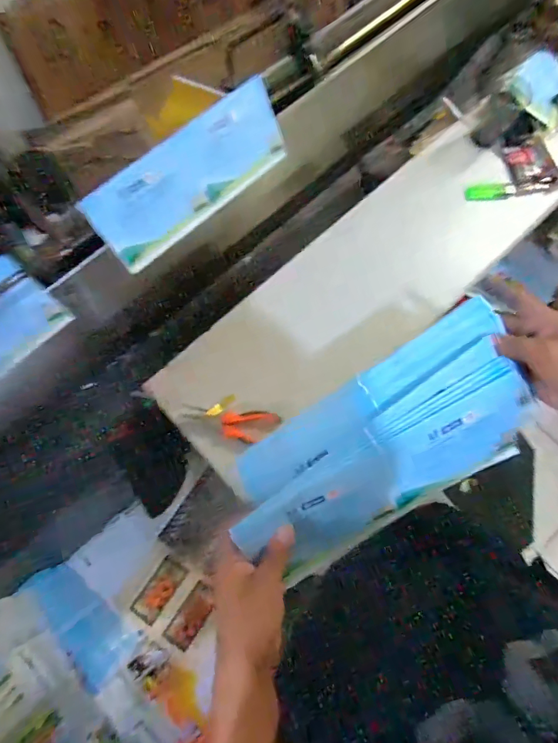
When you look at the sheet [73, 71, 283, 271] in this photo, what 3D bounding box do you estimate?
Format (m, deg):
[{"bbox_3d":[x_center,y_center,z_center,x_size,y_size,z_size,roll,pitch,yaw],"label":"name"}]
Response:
[{"bbox_3d":[-0.117,-0.277,0.582,0.293,0.113,0.007,-41,46,-8],"label":"sheet"}]

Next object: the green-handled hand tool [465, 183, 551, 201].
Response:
[{"bbox_3d":[0.416,-0.328,0.751,0.155,0.010,0.024,-5,77,-2],"label":"green-handled hand tool"}]

